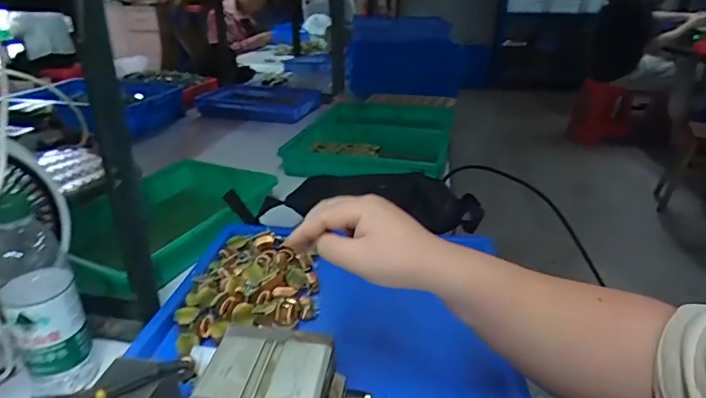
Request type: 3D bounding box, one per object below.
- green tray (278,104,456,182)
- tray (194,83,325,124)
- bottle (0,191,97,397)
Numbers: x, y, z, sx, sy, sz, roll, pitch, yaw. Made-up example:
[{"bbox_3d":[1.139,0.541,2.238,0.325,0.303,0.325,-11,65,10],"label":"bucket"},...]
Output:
[{"bbox_3d":[0.066,-0.159,1.209,0.355,0.078,0.509,7,26,13],"label":"green tray"},{"bbox_3d":[-0.299,-0.327,1.520,0.376,0.047,0.278,4,25,6],"label":"tray"},{"bbox_3d":[-0.327,0.114,0.480,0.069,0.211,0.065,-16,30,-31],"label":"bottle"}]

